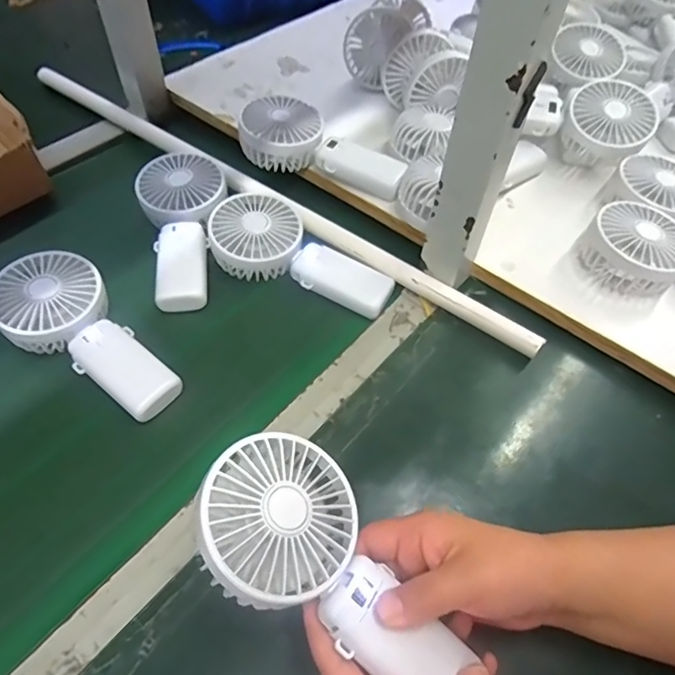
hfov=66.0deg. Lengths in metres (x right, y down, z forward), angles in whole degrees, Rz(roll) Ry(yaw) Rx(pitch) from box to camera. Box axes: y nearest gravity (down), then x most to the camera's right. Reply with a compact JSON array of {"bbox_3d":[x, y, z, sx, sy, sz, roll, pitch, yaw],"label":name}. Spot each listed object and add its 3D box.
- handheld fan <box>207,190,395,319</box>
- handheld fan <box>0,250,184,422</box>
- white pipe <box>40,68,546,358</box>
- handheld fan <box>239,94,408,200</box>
[{"bbox_3d":[-0.032,-0.081,0.494,0.178,0.037,0.087,23,56,12],"label":"handheld fan"},{"bbox_3d":[-0.211,-0.001,0.429,0.181,0.033,0.082,40,61,22],"label":"handheld fan"},{"bbox_3d":[-0.096,-0.162,0.553,0.673,0.025,0.021,33,61,18],"label":"white pipe"},{"bbox_3d":[-0.011,-0.198,0.546,0.173,0.055,0.080,21,55,11],"label":"handheld fan"}]

